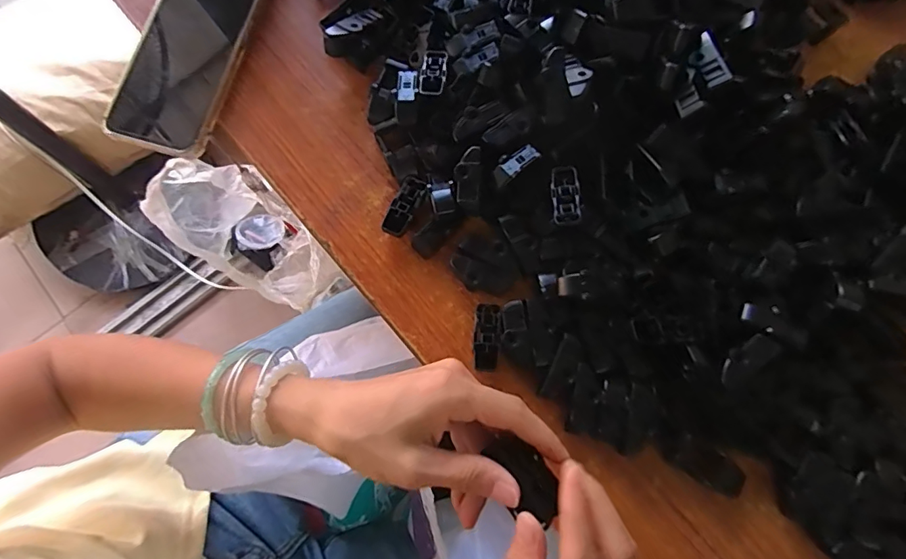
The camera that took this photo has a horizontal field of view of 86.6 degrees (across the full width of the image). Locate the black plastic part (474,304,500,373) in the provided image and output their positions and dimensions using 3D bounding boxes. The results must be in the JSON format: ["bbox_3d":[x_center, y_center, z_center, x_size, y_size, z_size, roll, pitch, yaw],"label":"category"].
[{"bbox_3d":[0.023,0.040,0.326,0.016,0.006,0.048,3,62,2],"label":"black plastic part"}]

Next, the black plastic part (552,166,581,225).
[{"bbox_3d":[0.078,-0.059,0.334,0.018,0.006,0.046,1,67,1],"label":"black plastic part"}]

